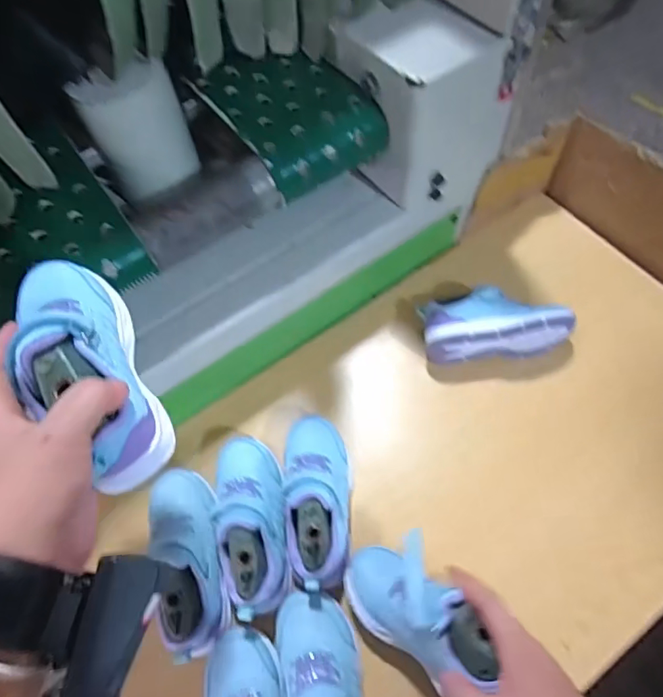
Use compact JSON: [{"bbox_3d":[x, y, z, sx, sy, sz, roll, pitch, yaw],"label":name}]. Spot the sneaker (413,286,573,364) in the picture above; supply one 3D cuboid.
[{"bbox_3d":[0.207,-0.037,0.633,0.177,0.077,0.082,-5,62,1],"label":"sneaker"}]

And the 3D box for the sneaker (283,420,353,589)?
[{"bbox_3d":[-0.016,0.156,0.542,0.073,0.092,0.183,-4,50,2],"label":"sneaker"}]

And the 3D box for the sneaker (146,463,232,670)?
[{"bbox_3d":[-0.147,0.206,0.516,0.066,0.084,0.184,-17,50,-5],"label":"sneaker"}]

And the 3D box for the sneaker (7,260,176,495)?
[{"bbox_3d":[-0.166,0.007,0.337,0.064,0.079,0.178,-28,67,-11],"label":"sneaker"}]

